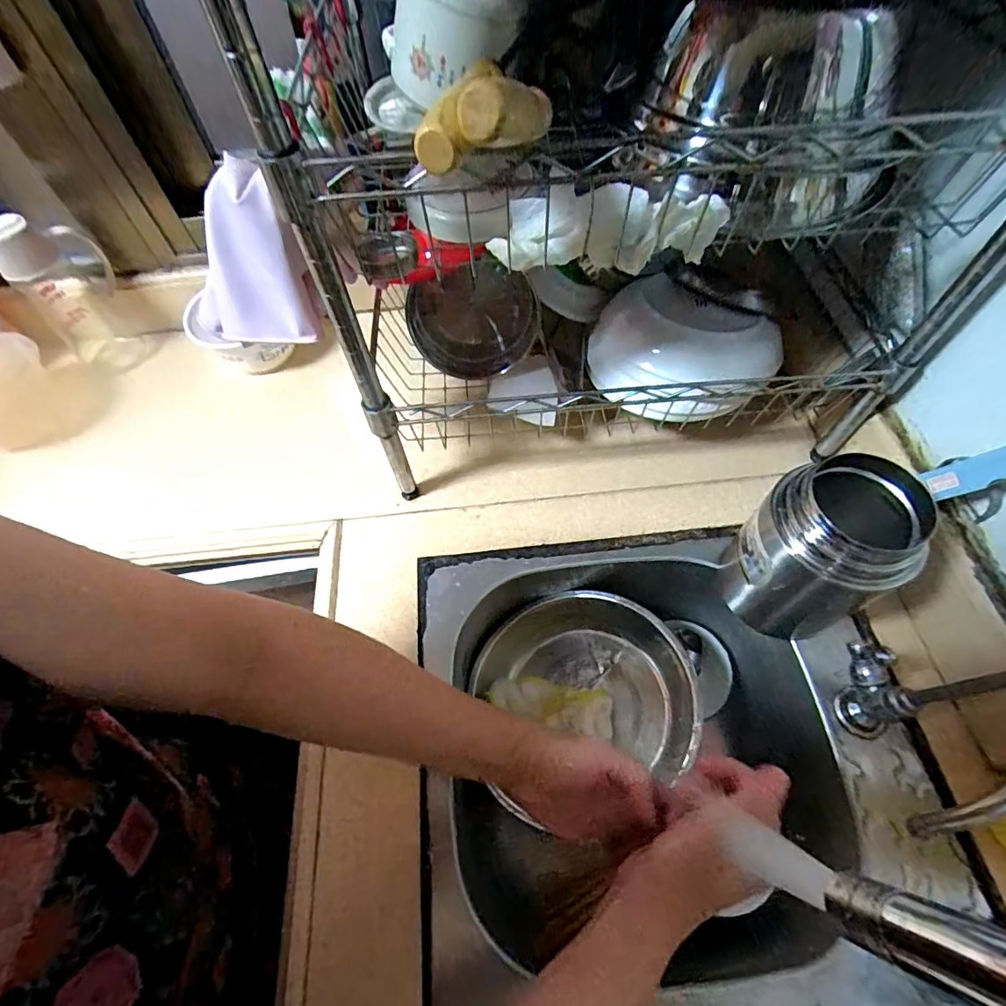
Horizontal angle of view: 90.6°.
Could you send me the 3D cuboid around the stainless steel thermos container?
[{"bbox_3d":[0.264,0.047,0.439,0.107,0.181,0.088,17,62,13],"label":"stainless steel thermos container"}]

